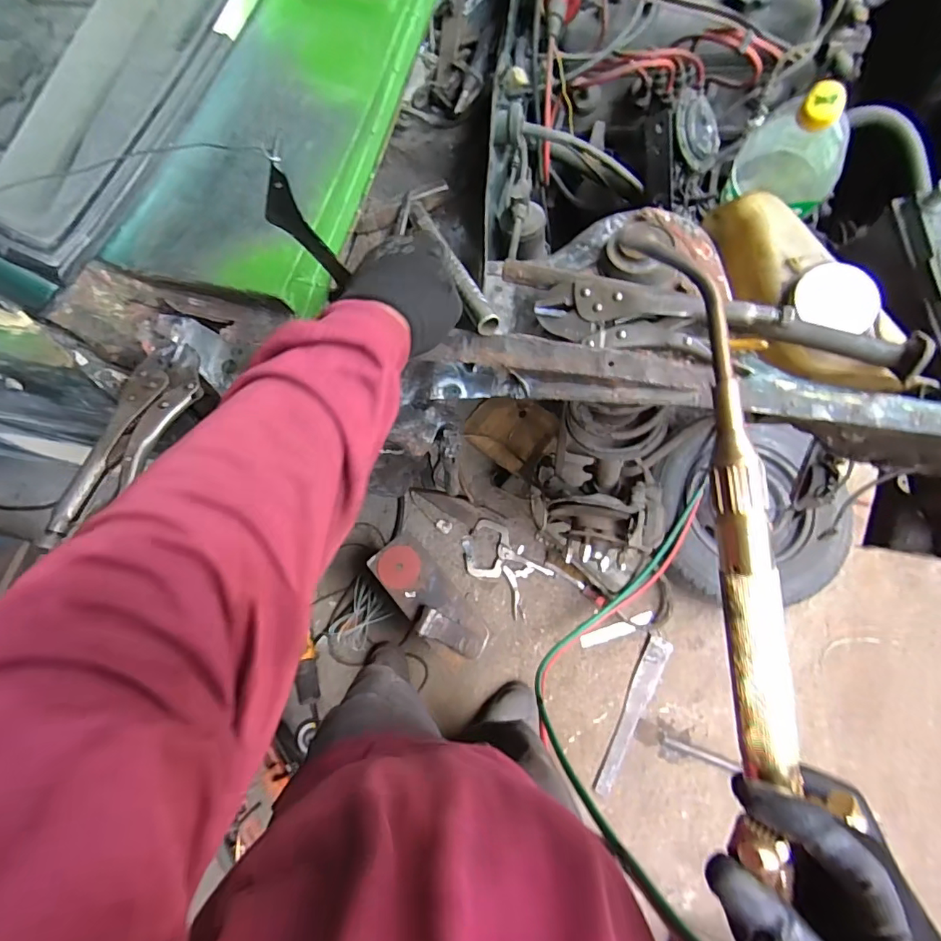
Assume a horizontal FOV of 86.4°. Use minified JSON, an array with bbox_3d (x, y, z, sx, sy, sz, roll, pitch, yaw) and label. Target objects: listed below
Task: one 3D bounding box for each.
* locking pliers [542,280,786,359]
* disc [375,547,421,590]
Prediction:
[{"bbox_3d":[0.166,-0.138,0.457,0.209,0.026,0.053,10,75,19],"label":"locking pliers"},{"bbox_3d":[-0.166,0.225,1.168,0.101,0.010,0.095,-2,78,8],"label":"disc"}]

